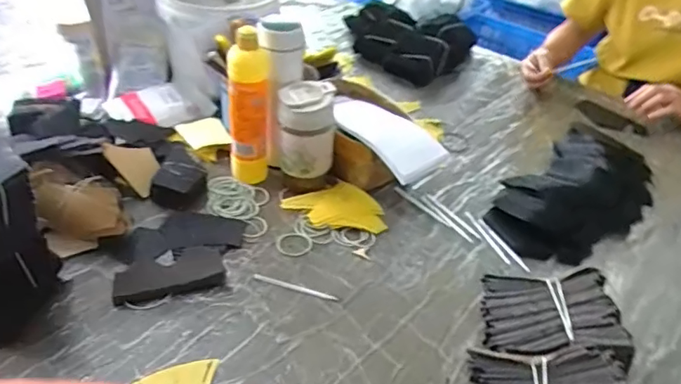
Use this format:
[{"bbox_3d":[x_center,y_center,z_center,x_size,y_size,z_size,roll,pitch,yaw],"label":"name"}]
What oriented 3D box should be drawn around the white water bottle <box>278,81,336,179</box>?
[{"bbox_3d":[-0.048,-0.089,0.760,0.082,0.124,0.067,4,38,-3],"label":"white water bottle"}]

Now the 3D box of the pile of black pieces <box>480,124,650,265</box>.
[{"bbox_3d":[0.382,-0.010,0.821,0.351,0.048,0.173,-27,49,-35],"label":"pile of black pieces"}]

